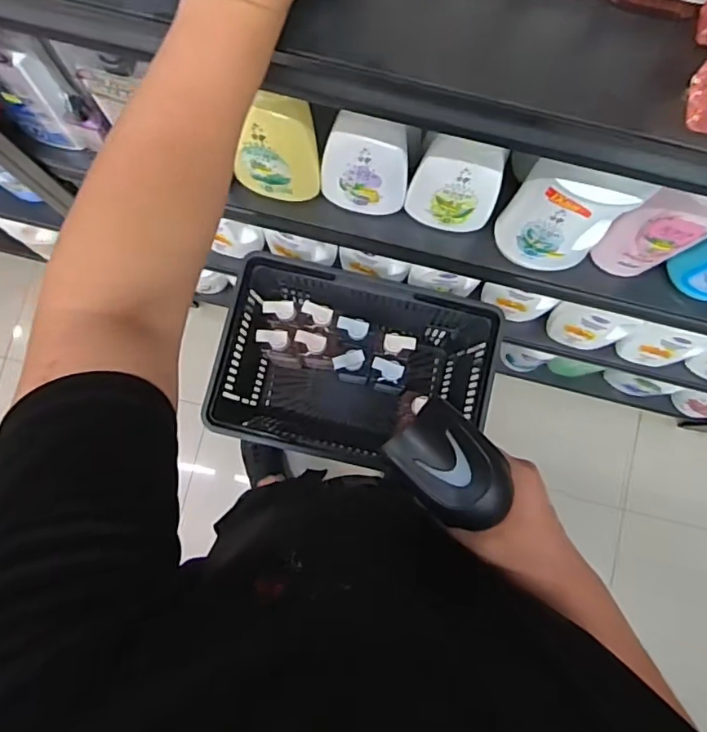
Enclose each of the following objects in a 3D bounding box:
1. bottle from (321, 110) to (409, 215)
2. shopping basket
[{"bbox_3d":[0.014,-0.237,0.662,0.107,0.156,0.054,4,83,-1],"label":"bottle"},{"bbox_3d":[0.003,0.013,1.076,0.461,0.275,0.323,13,83,0],"label":"shopping basket"}]

